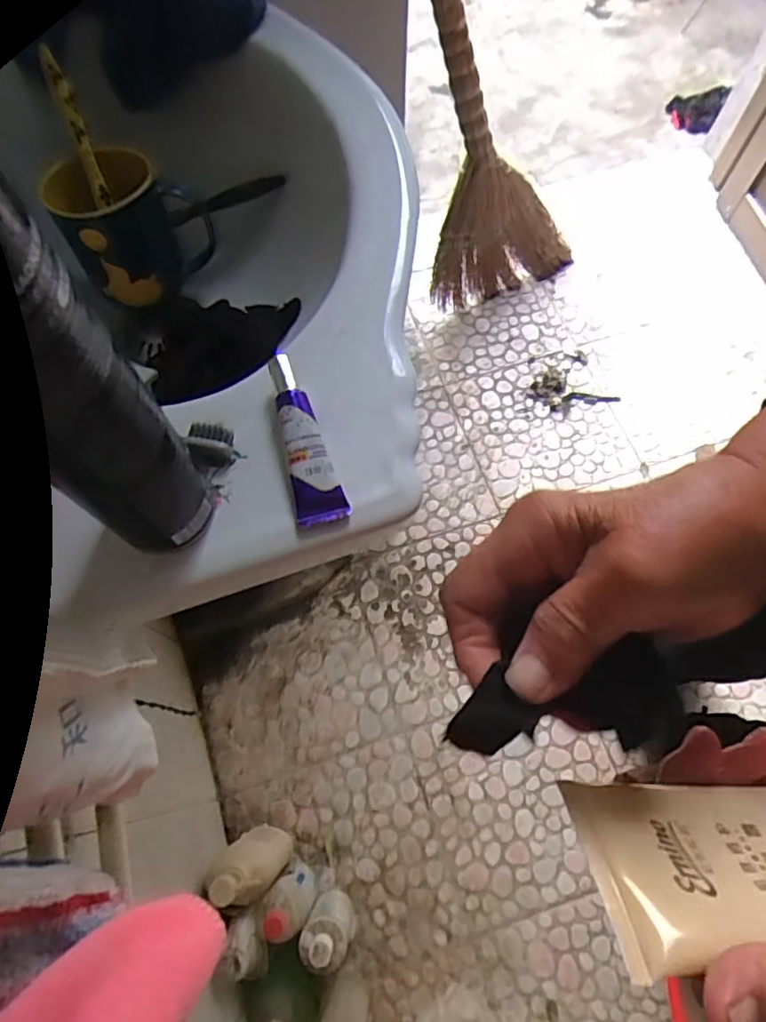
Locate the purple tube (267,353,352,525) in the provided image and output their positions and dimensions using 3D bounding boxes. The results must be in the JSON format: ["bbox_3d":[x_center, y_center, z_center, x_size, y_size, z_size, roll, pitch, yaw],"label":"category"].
[{"bbox_3d":[-0.043,-0.041,0.319,0.025,0.014,0.097,-15,68,-6],"label":"purple tube"}]

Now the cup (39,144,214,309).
[{"bbox_3d":[-0.210,-0.235,0.490,0.092,0.093,0.100,1,68,-2],"label":"cup"}]

